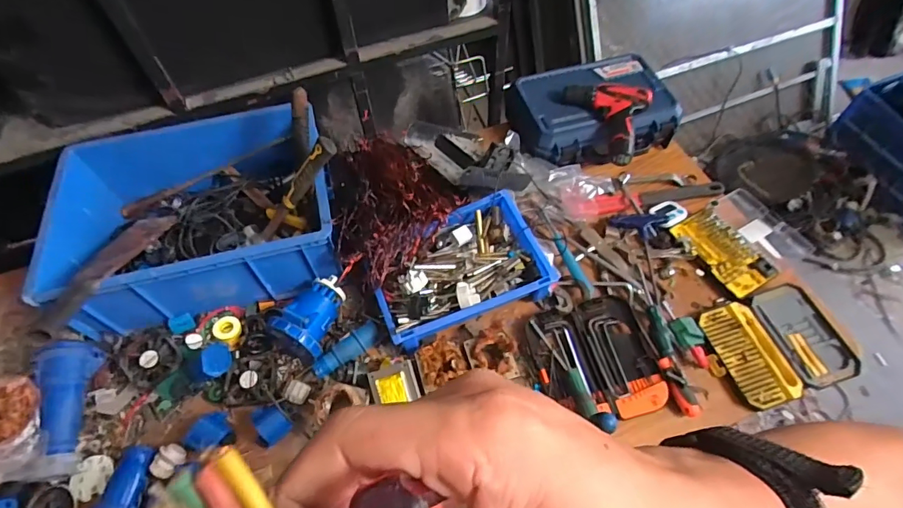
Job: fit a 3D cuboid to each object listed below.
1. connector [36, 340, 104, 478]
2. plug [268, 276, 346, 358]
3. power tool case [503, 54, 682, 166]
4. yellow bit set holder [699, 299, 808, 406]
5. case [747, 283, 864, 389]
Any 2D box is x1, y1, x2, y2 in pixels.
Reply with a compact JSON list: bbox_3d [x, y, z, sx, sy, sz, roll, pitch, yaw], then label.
[{"bbox_3d":[-0.622,0.245,0.746,0.065,0.071,0.210,-10,70,-6],"label":"connector"},{"bbox_3d":[-0.246,0.103,0.825,0.089,0.082,0.141,18,59,12],"label":"plug"},{"bbox_3d":[0.328,-0.345,1.081,0.358,0.110,0.268,-15,58,-9],"label":"power tool case"},{"bbox_3d":[0.537,0.178,0.835,0.108,0.018,0.181,-15,58,-9],"label":"yellow bit set holder"},{"bbox_3d":[0.652,0.145,0.858,0.130,0.024,0.188,-15,58,-9],"label":"case"}]

